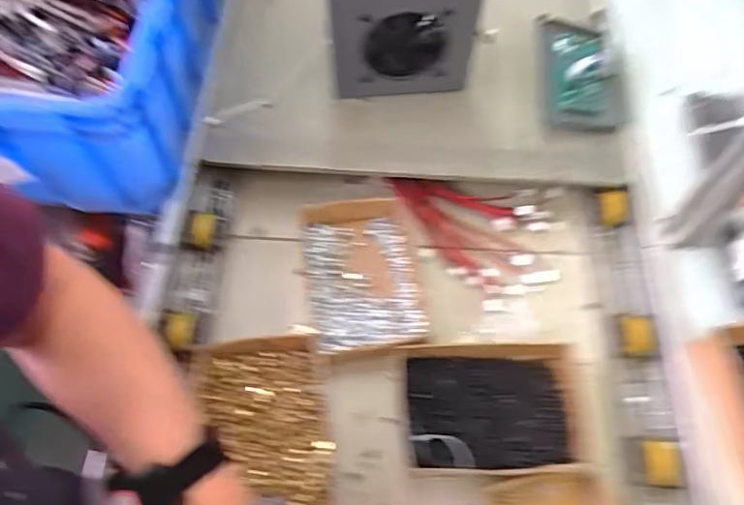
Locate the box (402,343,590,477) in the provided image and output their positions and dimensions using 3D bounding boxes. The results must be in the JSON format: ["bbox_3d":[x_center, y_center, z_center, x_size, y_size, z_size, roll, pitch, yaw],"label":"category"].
[{"bbox_3d":[0.148,0.189,0.683,0.219,0.039,0.155,-2,62,-1],"label":"box"}]

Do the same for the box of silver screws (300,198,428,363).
[{"bbox_3d":[-0.011,0.033,0.772,0.152,0.044,0.218,-8,61,-5],"label":"box of silver screws"}]

